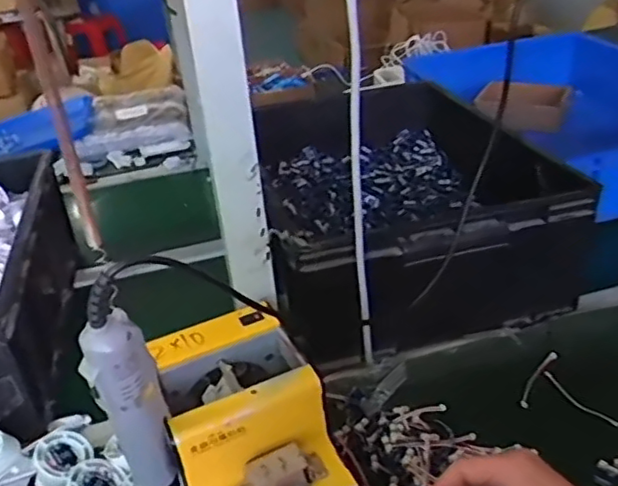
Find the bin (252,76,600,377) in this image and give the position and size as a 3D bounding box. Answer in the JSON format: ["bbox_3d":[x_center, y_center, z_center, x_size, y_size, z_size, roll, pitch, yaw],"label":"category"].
[{"bbox_3d":[0.108,-0.084,0.927,0.390,0.180,0.576,-11,32,-8],"label":"bin"}]

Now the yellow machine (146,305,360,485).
[{"bbox_3d":[-0.050,0.170,0.542,0.123,0.141,0.179,-16,33,-16],"label":"yellow machine"}]

